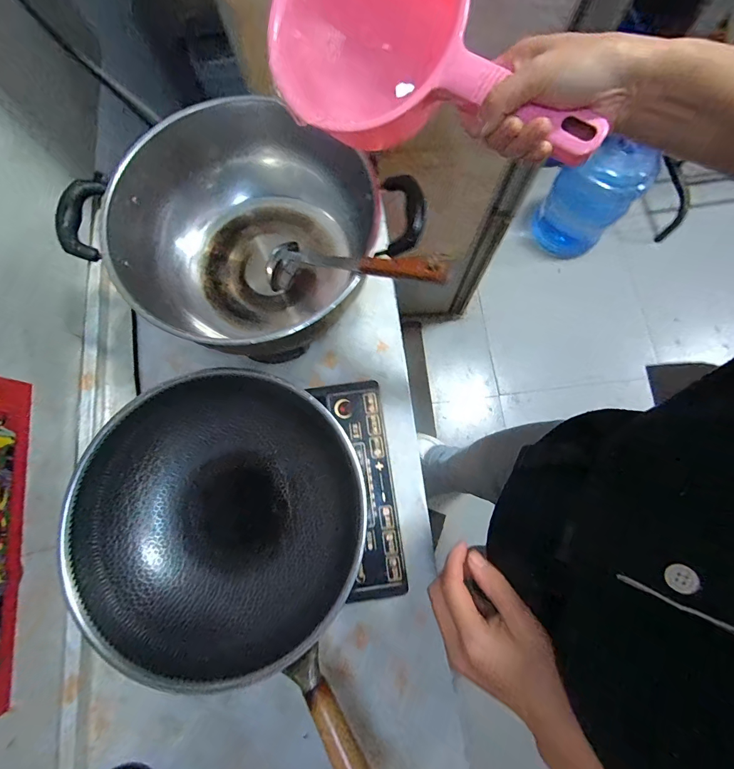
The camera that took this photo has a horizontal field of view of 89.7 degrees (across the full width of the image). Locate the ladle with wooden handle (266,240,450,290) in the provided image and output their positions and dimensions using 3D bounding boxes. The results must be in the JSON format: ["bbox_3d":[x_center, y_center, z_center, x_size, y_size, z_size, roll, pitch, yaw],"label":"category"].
[{"bbox_3d":[-0.026,-0.134,0.422,0.276,0.043,0.059,18,75,42],"label":"ladle with wooden handle"}]

